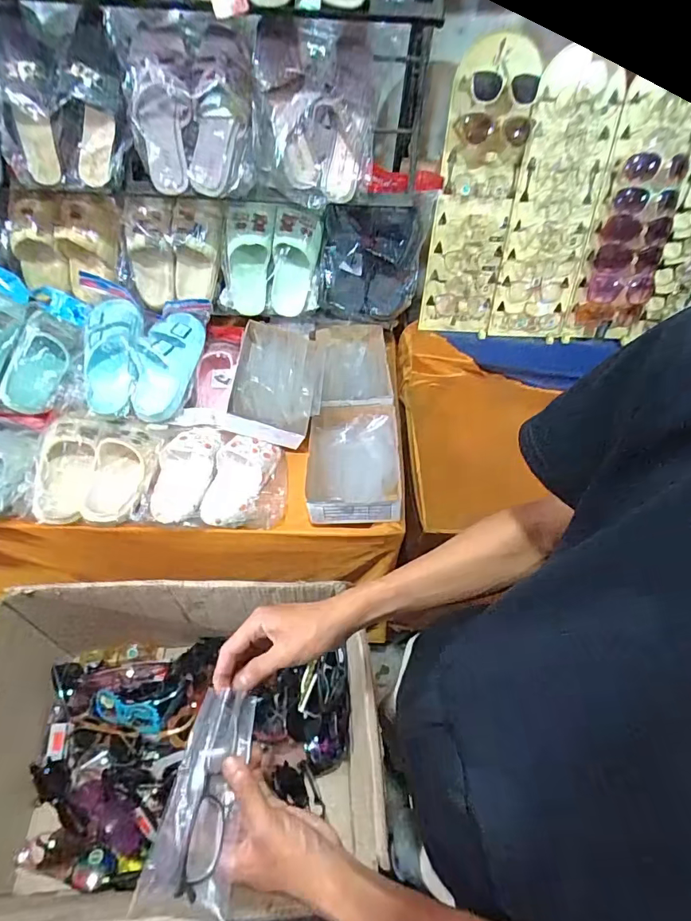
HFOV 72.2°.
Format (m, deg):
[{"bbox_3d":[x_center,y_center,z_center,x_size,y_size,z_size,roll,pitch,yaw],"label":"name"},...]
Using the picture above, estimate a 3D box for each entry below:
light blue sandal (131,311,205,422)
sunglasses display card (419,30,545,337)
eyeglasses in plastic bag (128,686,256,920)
[{"bbox_3d":[-0.356,-0.193,0.947,0.101,0.069,0.237,12,75,5],"label":"light blue sandal"},{"bbox_3d":[0.263,-0.518,0.958,0.160,0.514,0.061,4,32,-1],"label":"sunglasses display card"},{"bbox_3d":[-0.112,0.271,0.389,0.063,0.041,0.143,8,50,2],"label":"eyeglasses in plastic bag"}]

